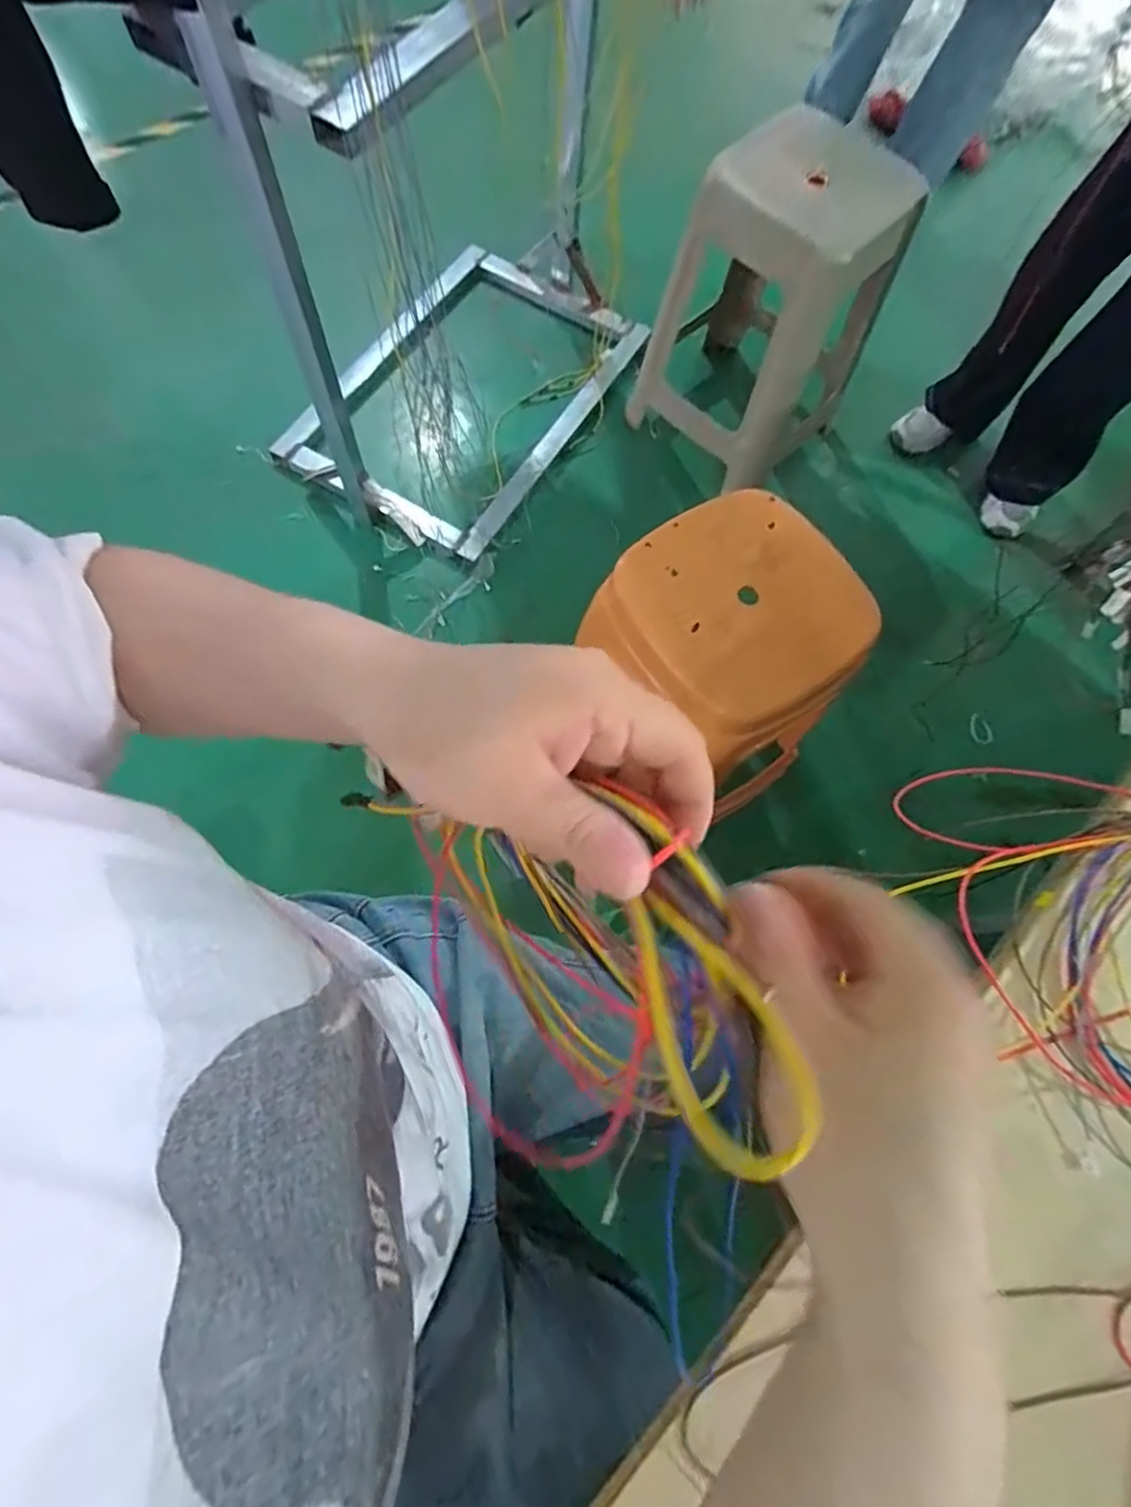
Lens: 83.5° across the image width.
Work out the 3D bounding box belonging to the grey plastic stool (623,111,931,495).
[{"bbox_3d":[0.352,-0.787,1.144,0.331,0.441,0.345,-43,79,-14],"label":"grey plastic stool"}]

